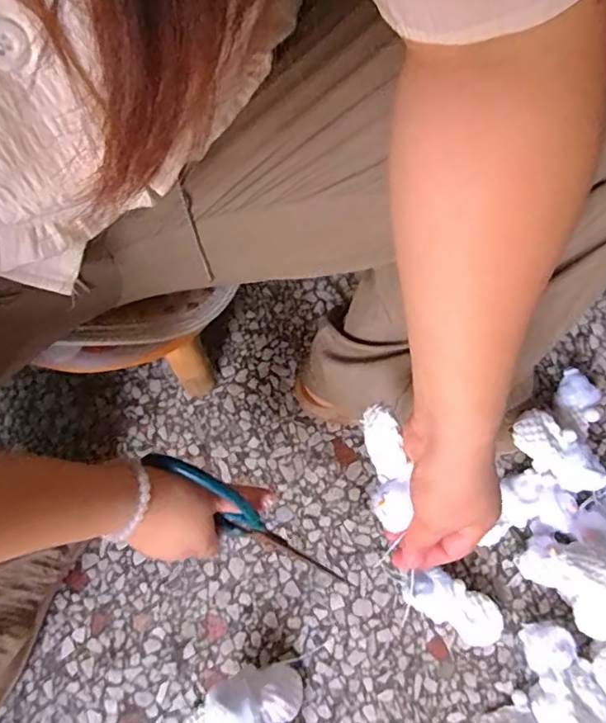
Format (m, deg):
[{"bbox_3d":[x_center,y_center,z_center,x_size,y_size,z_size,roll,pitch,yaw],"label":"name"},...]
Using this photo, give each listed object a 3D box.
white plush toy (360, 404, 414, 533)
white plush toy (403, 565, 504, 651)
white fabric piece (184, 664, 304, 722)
[{"bbox_3d":[0.057,0.072,0.378,0.024,0.026,0.082,-8,79,0],"label":"white plush toy"},{"bbox_3d":[0.134,0.219,0.501,0.089,0.027,0.040,31,73,3],"label":"white plush toy"},{"bbox_3d":[-0.054,0.304,0.467,0.097,0.059,0.082,4,69,4],"label":"white fabric piece"}]

